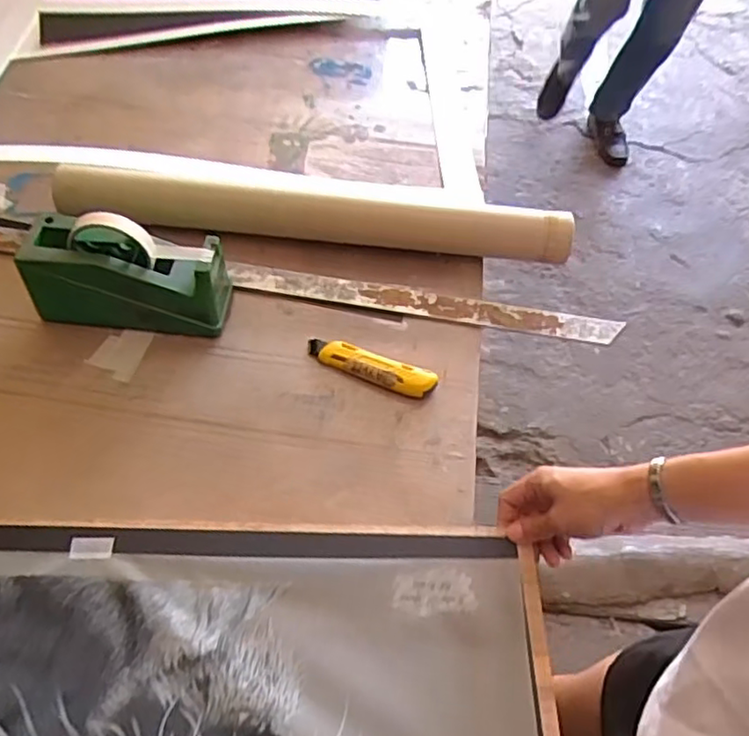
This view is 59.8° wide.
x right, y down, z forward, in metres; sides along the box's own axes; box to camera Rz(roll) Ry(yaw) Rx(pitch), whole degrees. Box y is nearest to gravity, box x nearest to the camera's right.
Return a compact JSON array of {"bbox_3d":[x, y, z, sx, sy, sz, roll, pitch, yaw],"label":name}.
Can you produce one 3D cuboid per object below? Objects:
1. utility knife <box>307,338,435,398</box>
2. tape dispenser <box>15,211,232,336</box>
[{"bbox_3d":[-0.005,-0.001,0.706,0.144,0.017,0.034,19,54,10],"label":"utility knife"},{"bbox_3d":[-0.263,-0.105,0.695,0.194,0.116,0.078,5,53,0],"label":"tape dispenser"}]

